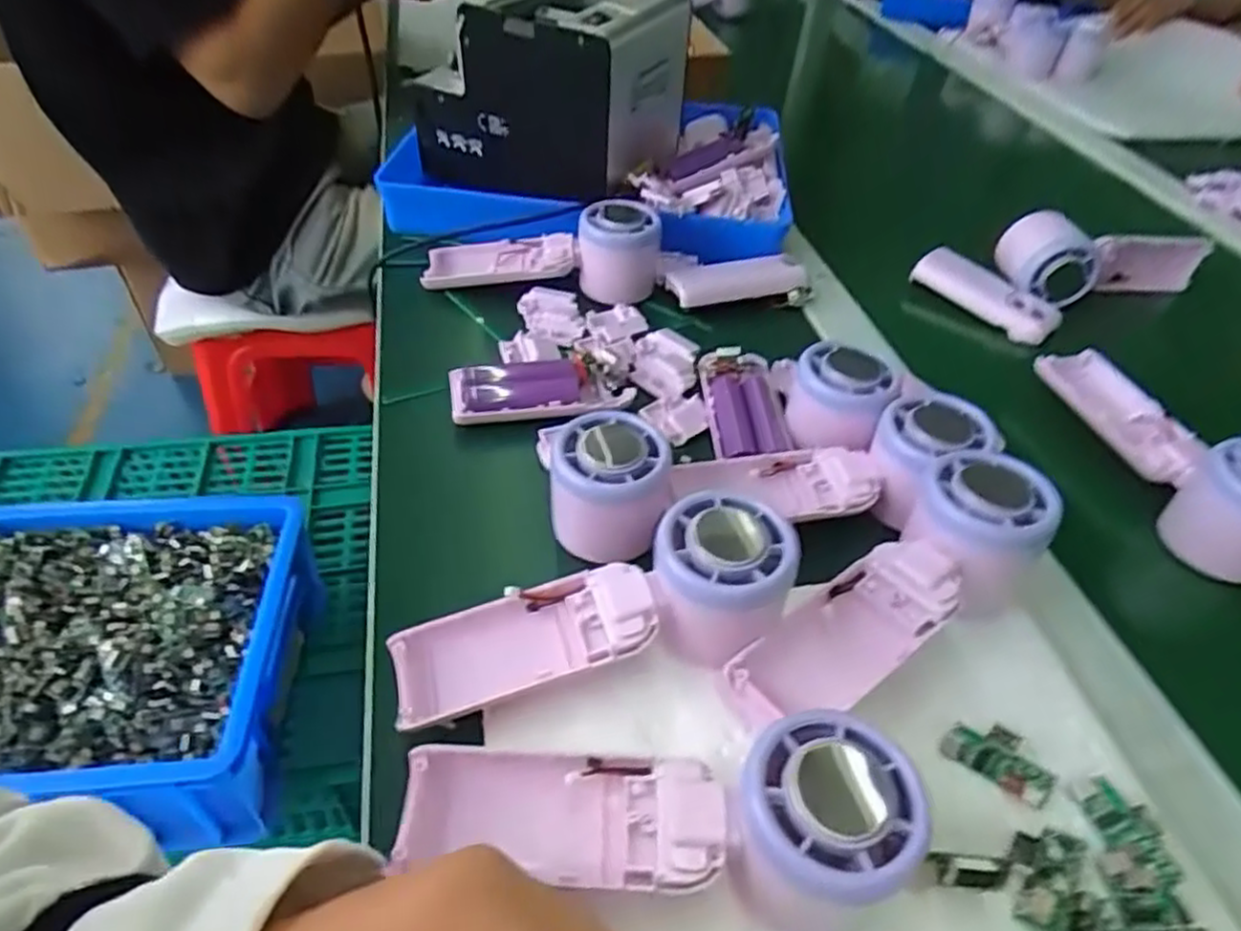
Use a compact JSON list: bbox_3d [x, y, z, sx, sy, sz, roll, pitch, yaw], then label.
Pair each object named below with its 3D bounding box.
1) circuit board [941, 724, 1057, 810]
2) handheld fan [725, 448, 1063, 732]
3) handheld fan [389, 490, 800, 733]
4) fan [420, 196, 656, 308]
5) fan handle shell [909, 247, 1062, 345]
[{"bbox_3d":[0.146,0.112,0.283,0.039,0.010,0.018,28,49,22],"label":"circuit board"},{"bbox_3d":[0.118,0.057,0.319,0.167,0.048,0.057,-34,54,-13],"label":"handheld fan"},{"bbox_3d":[-0.008,0.065,0.306,0.168,0.050,0.058,-20,46,5],"label":"handheld fan"},{"bbox_3d":[-0.056,-0.147,0.529,0.165,0.078,0.064,5,44,0],"label":"fan"},{"bbox_3d":[0.266,-0.125,0.539,0.031,0.024,0.103,-30,54,-30],"label":"fan handle shell"}]

